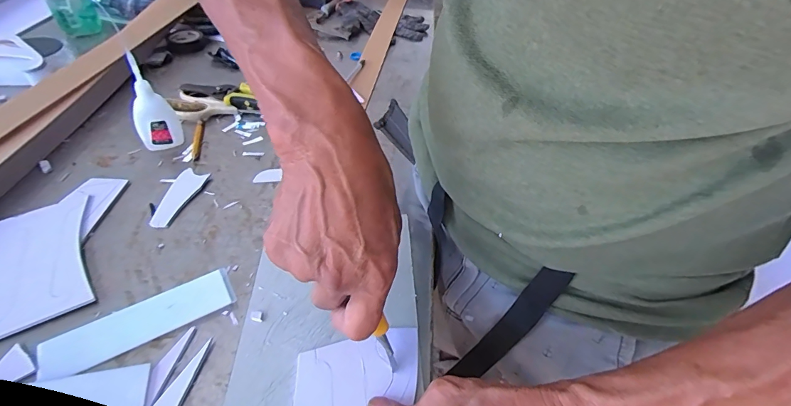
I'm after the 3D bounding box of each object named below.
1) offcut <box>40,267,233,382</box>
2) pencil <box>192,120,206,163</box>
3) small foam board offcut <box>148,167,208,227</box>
[{"bbox_3d":[-0.199,0.093,0.314,0.134,0.005,0.036,-21,51,-25],"label":"offcut"},{"bbox_3d":[-0.240,-0.076,0.485,0.010,0.006,0.081,-7,46,-12],"label":"pencil"},{"bbox_3d":[-0.228,-0.006,0.414,0.031,0.007,0.082,12,45,6],"label":"small foam board offcut"}]

